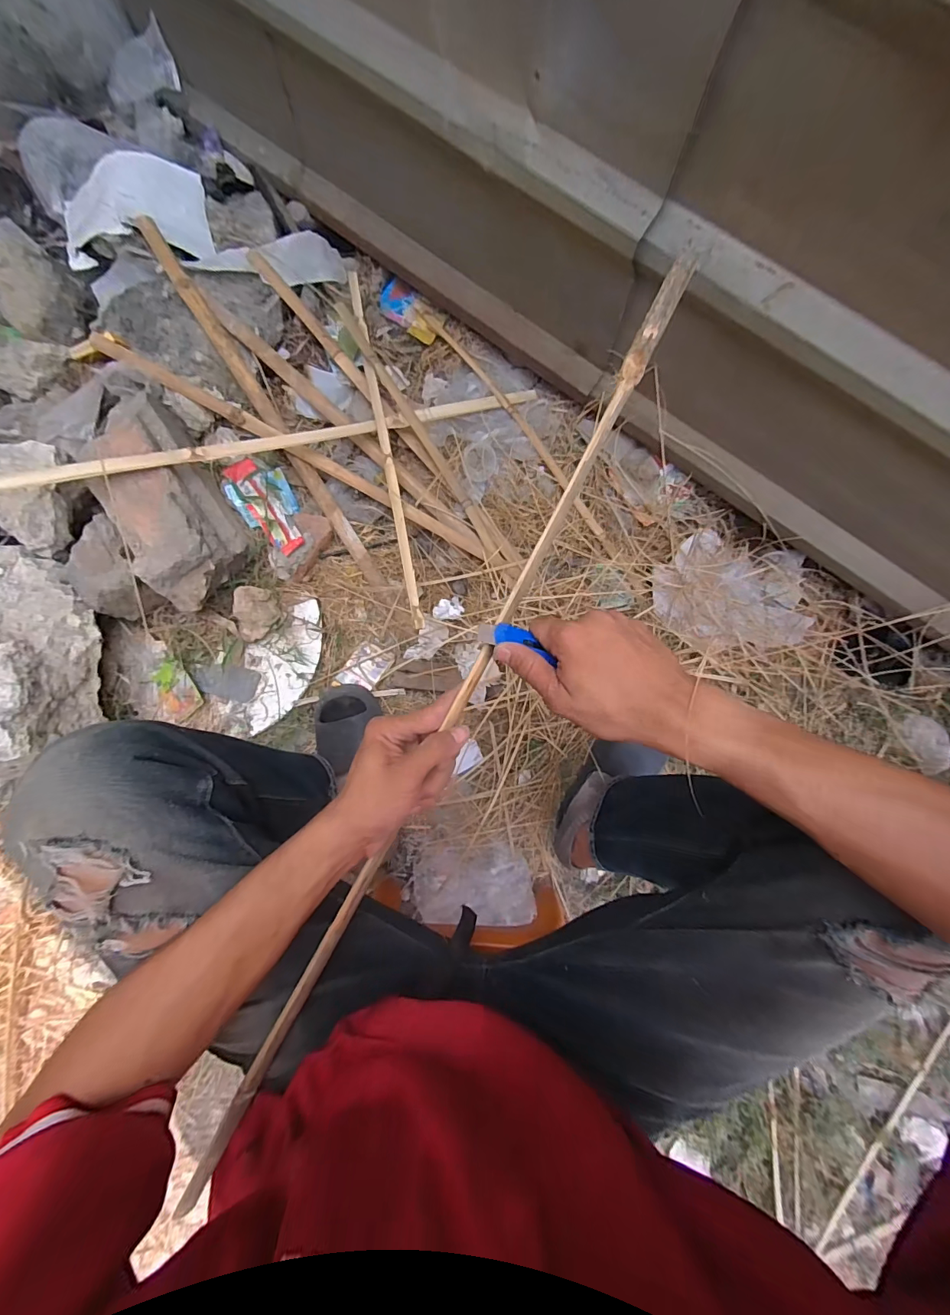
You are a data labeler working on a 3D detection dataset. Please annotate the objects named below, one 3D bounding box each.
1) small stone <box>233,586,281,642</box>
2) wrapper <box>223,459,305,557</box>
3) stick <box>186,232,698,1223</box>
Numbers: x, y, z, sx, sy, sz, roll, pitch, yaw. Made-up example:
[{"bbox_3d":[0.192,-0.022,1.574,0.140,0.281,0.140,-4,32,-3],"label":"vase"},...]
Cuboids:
[{"bbox_3d":[-0.400,-0.078,0.797,0.072,0.043,0.095,6,81,-1],"label":"small stone"},{"bbox_3d":[-0.390,-0.278,0.815,0.107,0.031,0.202,-28,83,-6],"label":"wrapper"},{"bbox_3d":[-0.040,0.081,0.357,0.020,0.018,0.861,28,93,3],"label":"stick"}]

